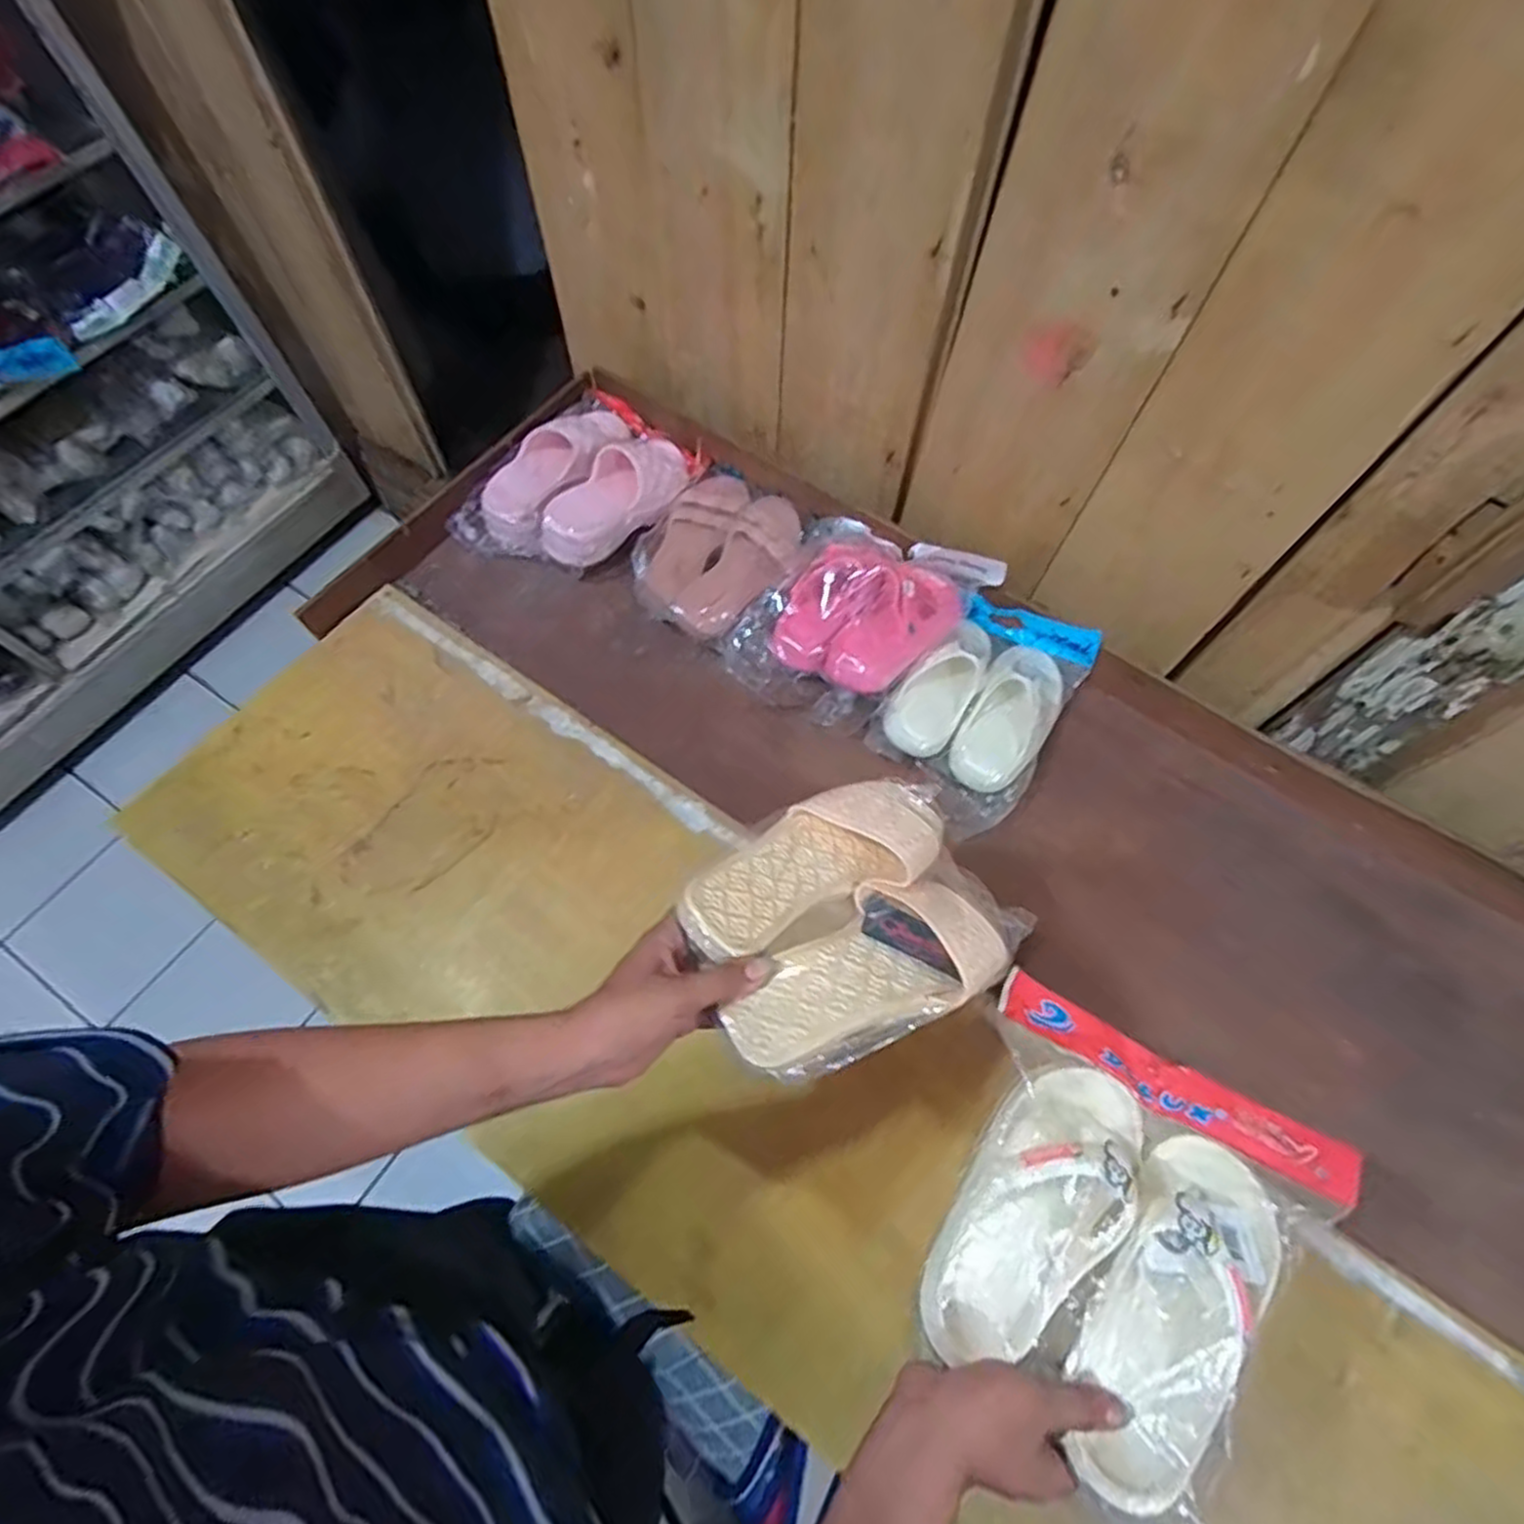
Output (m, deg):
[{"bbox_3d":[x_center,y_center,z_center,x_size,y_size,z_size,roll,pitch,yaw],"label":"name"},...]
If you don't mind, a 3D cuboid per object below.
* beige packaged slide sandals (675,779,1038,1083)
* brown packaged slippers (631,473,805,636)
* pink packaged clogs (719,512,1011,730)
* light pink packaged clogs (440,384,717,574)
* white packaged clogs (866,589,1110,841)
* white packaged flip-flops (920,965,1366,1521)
[{"bbox_3d":[0.071,0.103,0.533,0.253,0.065,0.186,-15,53,-40],"label":"beige packaged slide sandals"},{"bbox_3d":[-0.056,-0.262,0.925,0.184,0.057,0.234,33,69,12],"label":"brown packaged slippers"},{"bbox_3d":[0.109,-0.177,0.872,0.209,0.092,0.265,34,69,13],"label":"pink packaged clogs"},{"bbox_3d":[-0.231,-0.355,0.953,0.202,0.071,0.282,34,69,13],"label":"light pink packaged clogs"},{"bbox_3d":[0.260,-0.069,0.850,0.173,0.064,0.272,37,70,14],"label":"white packaged clogs"},{"bbox_3d":[0.232,0.303,0.484,0.223,0.061,0.241,29,72,11],"label":"white packaged flip-flops"}]

